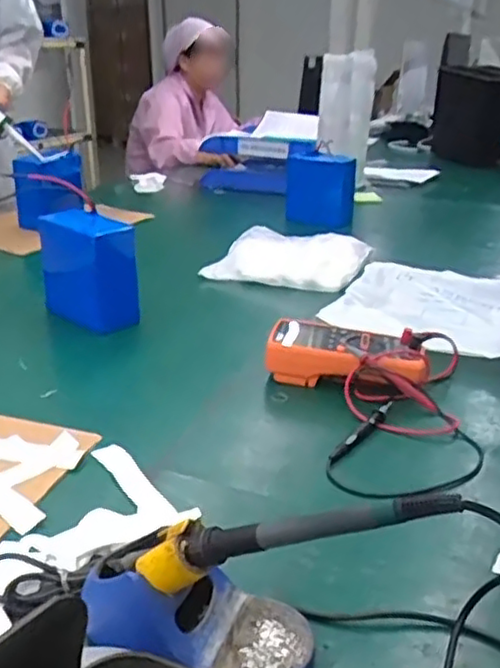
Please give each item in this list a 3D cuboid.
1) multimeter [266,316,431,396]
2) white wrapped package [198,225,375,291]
[{"bbox_3d":[0.115,0.029,0.801,0.186,0.055,0.095,10,26,21],"label":"multimeter"},{"bbox_3d":[0.075,-0.133,1.198,0.254,0.050,0.222,9,26,21],"label":"white wrapped package"}]

